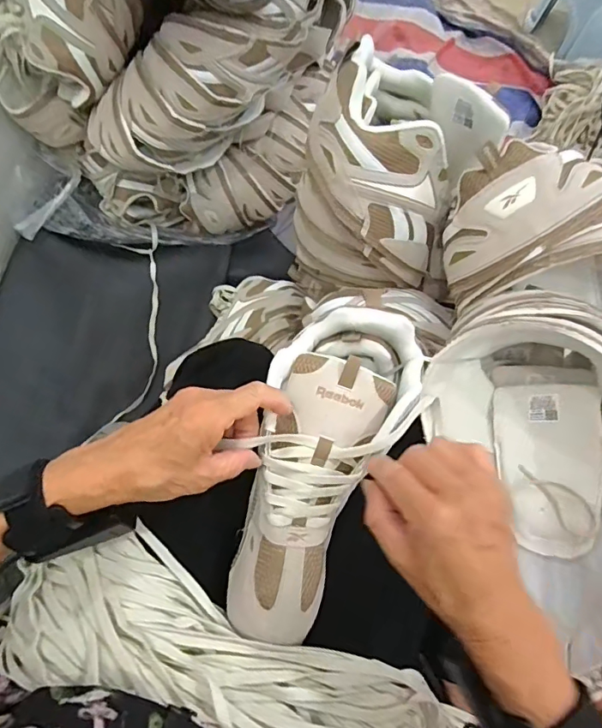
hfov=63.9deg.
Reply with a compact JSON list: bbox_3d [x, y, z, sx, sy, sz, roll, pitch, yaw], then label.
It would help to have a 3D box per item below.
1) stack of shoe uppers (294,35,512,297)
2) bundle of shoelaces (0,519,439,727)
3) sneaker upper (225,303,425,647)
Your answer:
[{"bbox_3d":[0.091,-0.192,0.517,0.177,0.218,0.161,11,71,3],"label":"stack of shoe uppers"},{"bbox_3d":[-0.055,0.231,0.354,0.331,0.052,0.123,24,72,7],"label":"bundle of shoelaces"},{"bbox_3d":[0.012,0.079,0.385,0.107,0.064,0.263,21,79,6],"label":"sneaker upper"}]

